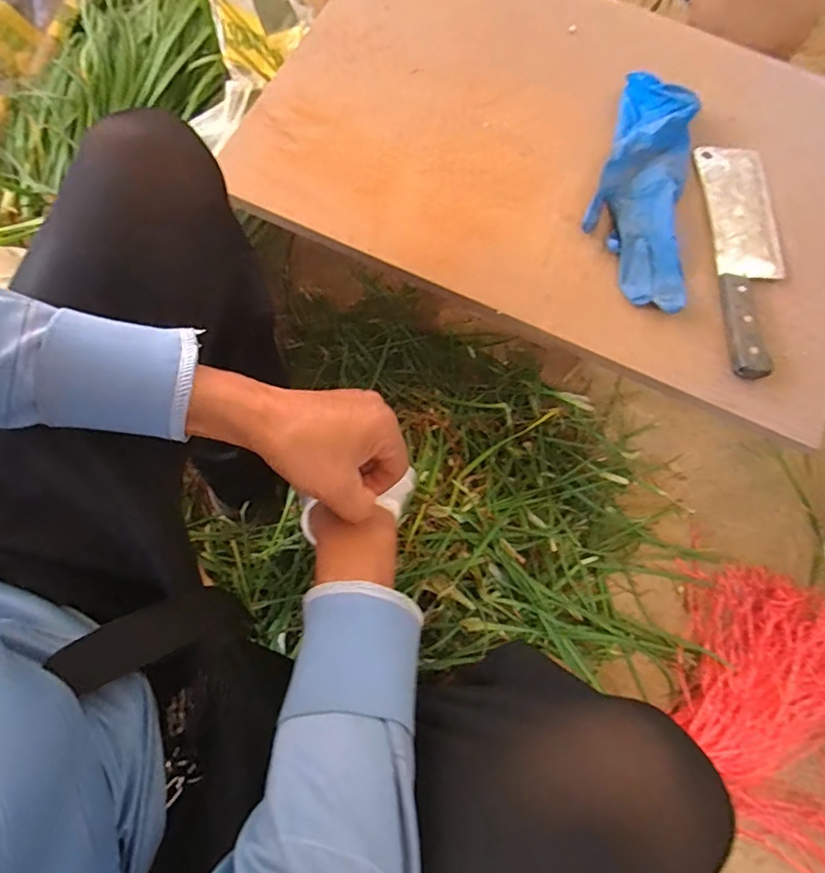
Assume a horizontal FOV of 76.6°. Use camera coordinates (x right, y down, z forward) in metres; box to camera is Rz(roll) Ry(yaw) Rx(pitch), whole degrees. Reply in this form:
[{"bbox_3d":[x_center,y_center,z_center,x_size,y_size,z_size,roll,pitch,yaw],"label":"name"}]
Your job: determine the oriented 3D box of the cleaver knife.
[{"bbox_3d":[0.320,-0.175,0.494,0.072,0.026,0.251,2,75,-1],"label":"cleaver knife"}]

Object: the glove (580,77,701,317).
[{"bbox_3d":[0.218,-0.239,0.496,0.093,0.027,0.241,10,75,1],"label":"glove"}]

